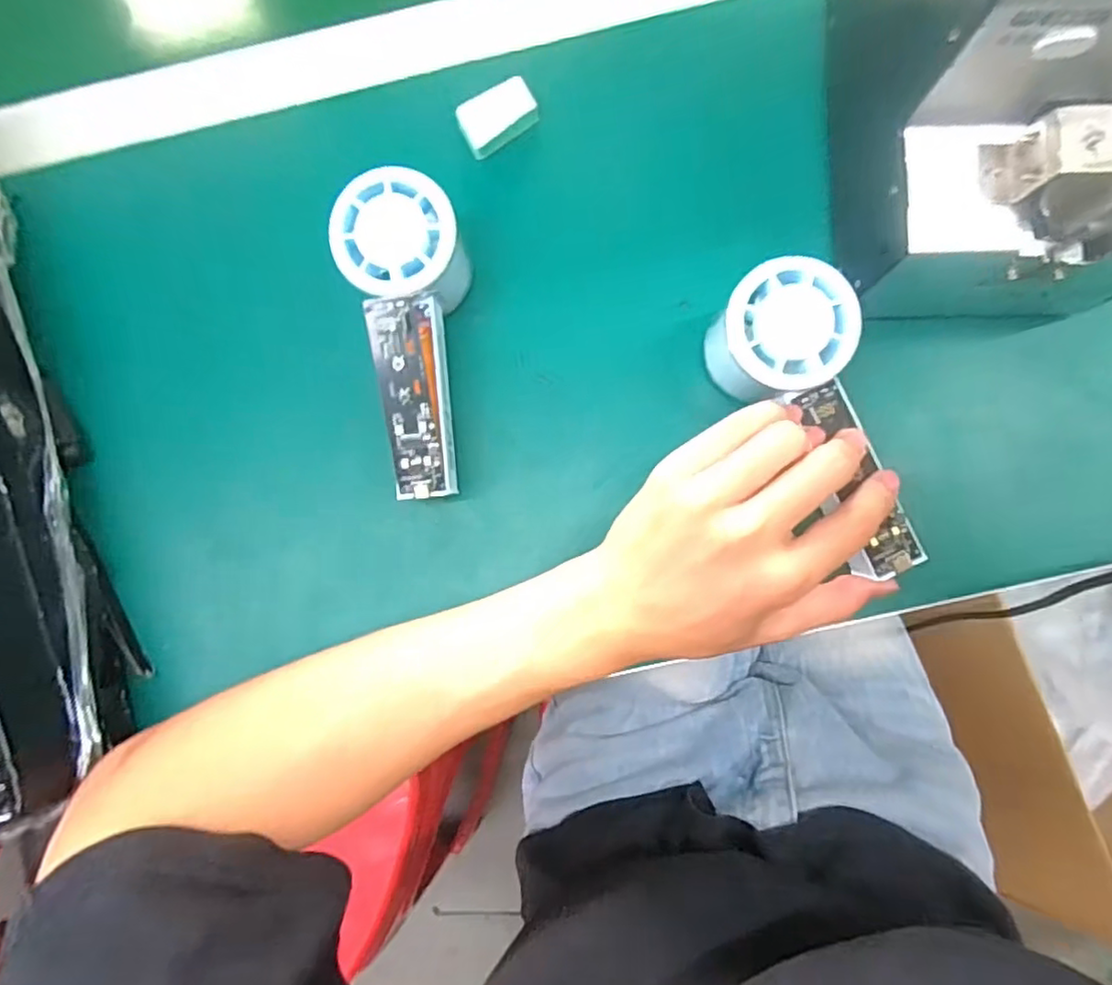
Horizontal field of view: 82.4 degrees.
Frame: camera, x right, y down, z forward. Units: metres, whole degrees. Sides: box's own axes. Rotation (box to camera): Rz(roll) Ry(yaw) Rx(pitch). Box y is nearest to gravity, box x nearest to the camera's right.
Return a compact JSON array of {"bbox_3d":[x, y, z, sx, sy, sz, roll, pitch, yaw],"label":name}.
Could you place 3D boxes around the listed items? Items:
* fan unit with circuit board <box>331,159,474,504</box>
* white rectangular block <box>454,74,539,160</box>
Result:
[{"bbox_3d":[-0.066,-0.072,0.313,0.052,0.059,0.145,-10,85,2],"label":"fan unit with circuit board"},{"bbox_3d":[-0.032,-0.205,0.346,0.042,0.011,0.026,-30,84,0],"label":"white rectangular block"}]

